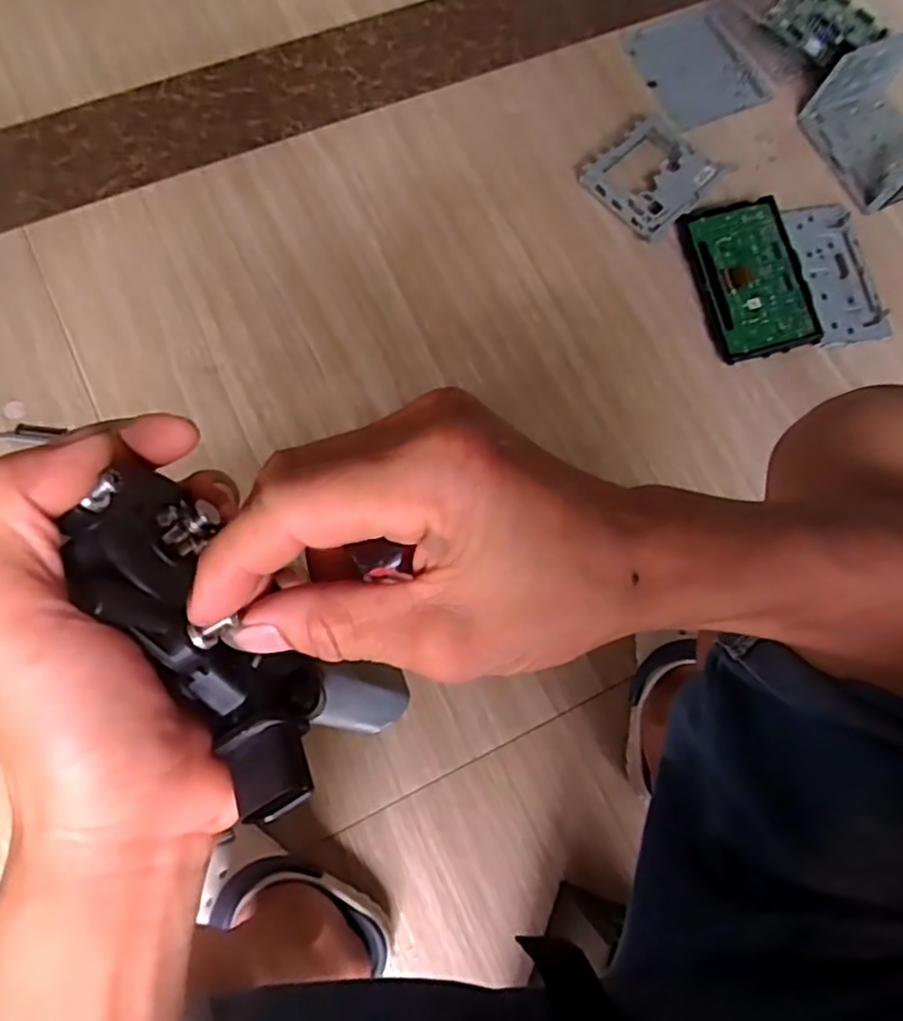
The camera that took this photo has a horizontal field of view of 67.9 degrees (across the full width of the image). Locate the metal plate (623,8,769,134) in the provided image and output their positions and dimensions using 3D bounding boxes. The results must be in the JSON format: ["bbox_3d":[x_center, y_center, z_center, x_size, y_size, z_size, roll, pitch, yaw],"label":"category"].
[{"bbox_3d":[0.322,-0.588,0.892,0.145,0.012,0.170,-25,78,-12],"label":"metal plate"}]

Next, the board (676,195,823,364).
[{"bbox_3d":[0.361,-0.279,0.809,0.117,0.022,0.196,-18,80,11],"label":"board"}]

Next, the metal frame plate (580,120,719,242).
[{"bbox_3d":[0.252,-0.417,0.840,0.138,0.025,0.126,-39,80,-9],"label":"metal frame plate"}]

